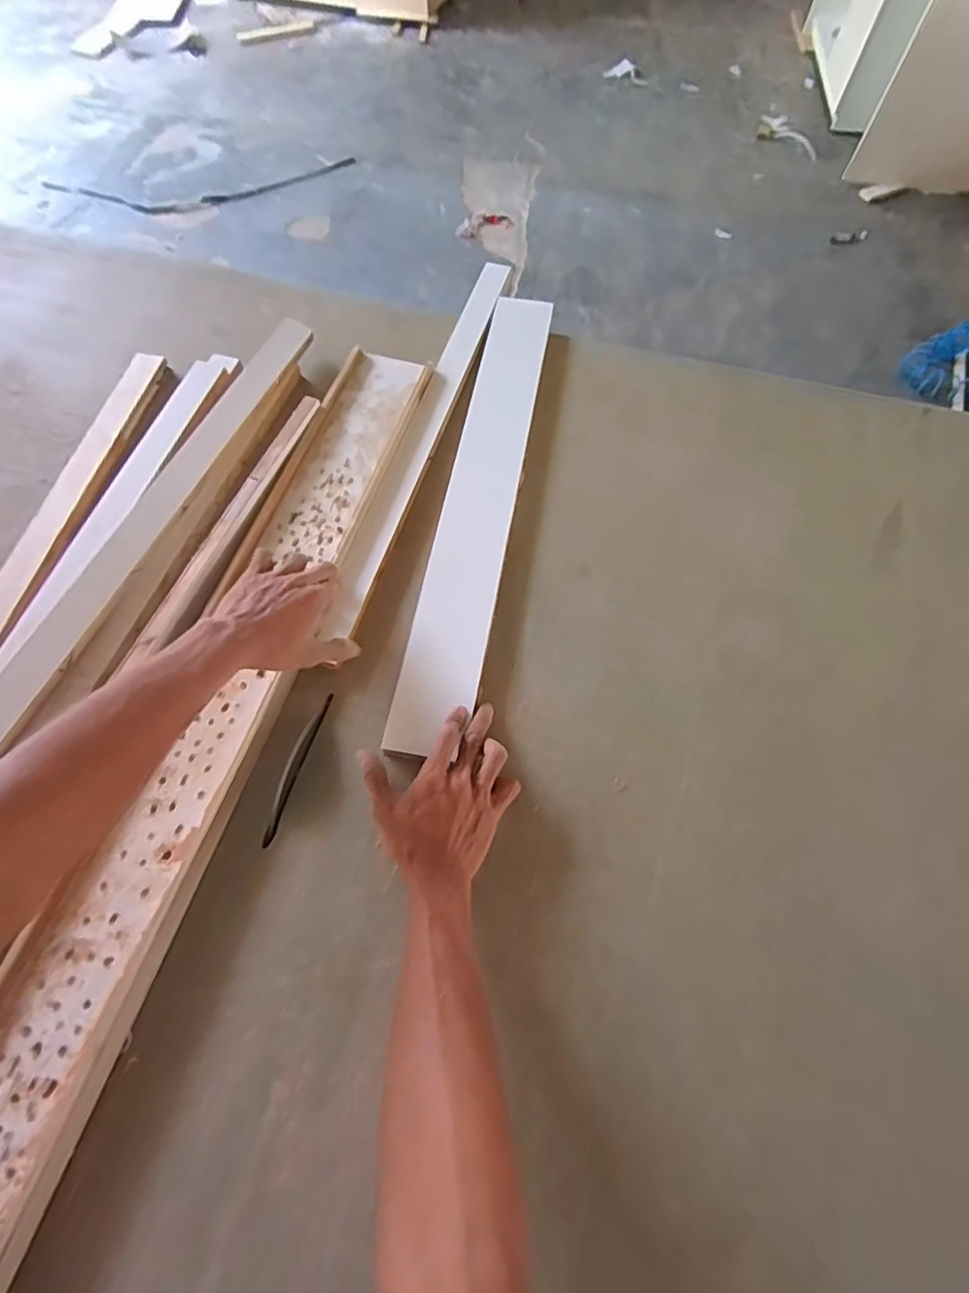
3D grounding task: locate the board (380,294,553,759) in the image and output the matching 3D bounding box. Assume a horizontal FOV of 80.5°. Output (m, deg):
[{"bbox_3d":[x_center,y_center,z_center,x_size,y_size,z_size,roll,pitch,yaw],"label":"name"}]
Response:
[{"bbox_3d":[0.000,-0.191,0.698,0.084,0.018,0.661,10,66,5],"label":"board"}]

